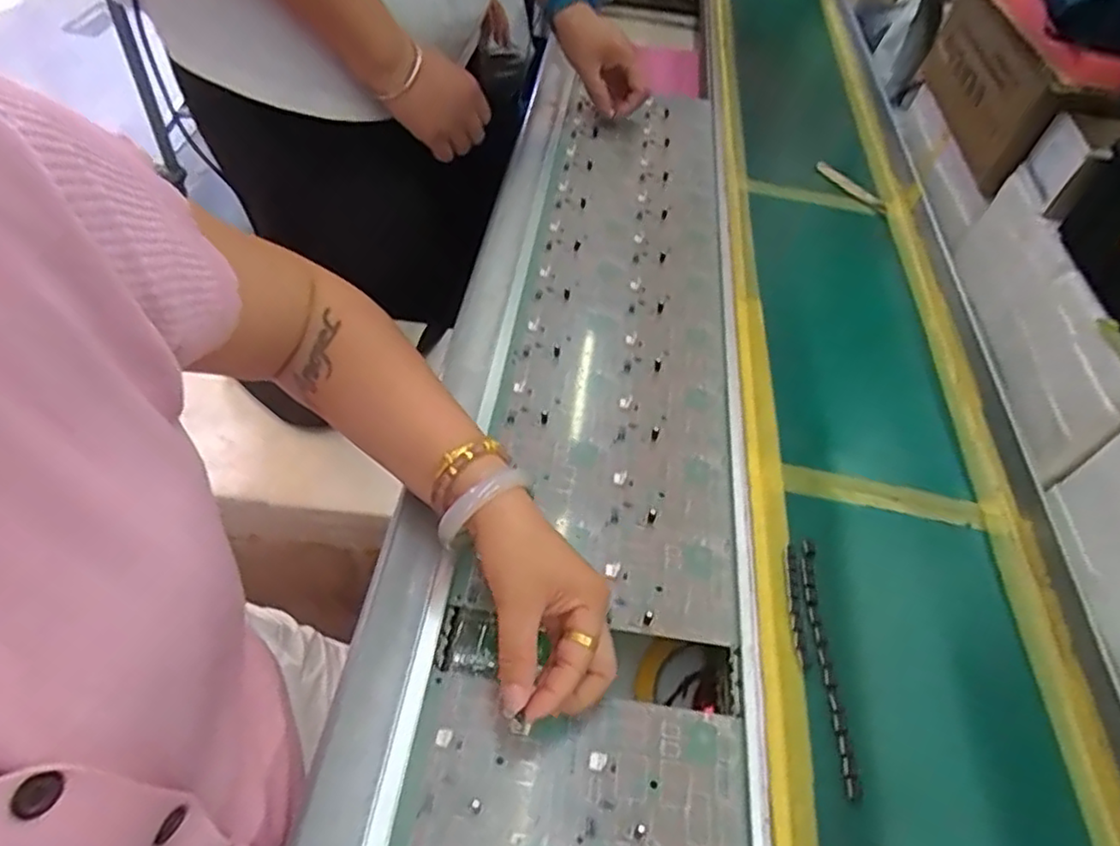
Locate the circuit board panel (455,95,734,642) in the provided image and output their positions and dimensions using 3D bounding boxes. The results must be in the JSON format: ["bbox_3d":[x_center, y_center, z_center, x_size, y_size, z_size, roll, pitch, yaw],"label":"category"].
[{"bbox_3d":[0.062,-0.136,0.642,0.174,0.013,0.691,8,50,2],"label":"circuit board panel"}]

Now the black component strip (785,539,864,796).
[{"bbox_3d":[0.152,0.140,0.405,0.022,0.013,0.149,5,50,-1],"label":"black component strip"}]

